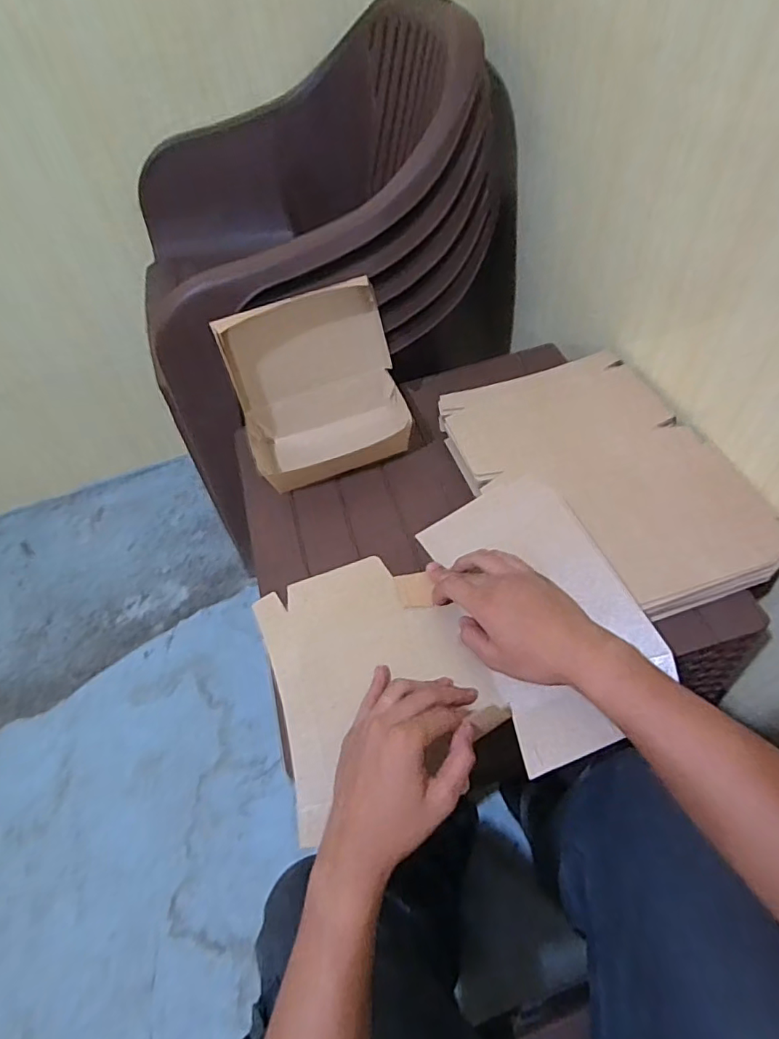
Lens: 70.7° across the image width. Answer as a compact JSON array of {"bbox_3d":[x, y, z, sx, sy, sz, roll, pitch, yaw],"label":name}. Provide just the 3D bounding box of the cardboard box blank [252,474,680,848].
[{"bbox_3d":[0.050,0.110,0.499,0.326,0.029,0.246,-22,54,-1],"label":"cardboard box blank"}]

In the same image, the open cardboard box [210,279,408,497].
[{"bbox_3d":[-0.080,-0.143,0.641,0.184,0.167,0.146,-18,56,-10],"label":"open cardboard box"}]

